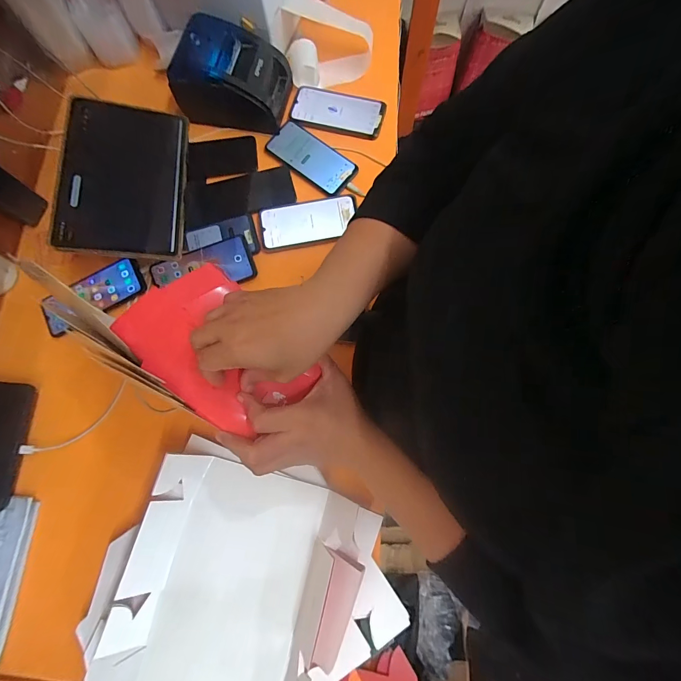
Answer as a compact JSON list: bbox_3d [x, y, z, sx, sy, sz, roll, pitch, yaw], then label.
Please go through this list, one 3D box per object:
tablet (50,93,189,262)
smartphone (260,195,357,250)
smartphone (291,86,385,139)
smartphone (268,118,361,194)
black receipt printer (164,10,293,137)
[{"bbox_3d":[-0.325,-0.248,0.500,0.168,0.018,0.243,2,83,-15],"label":"tablet"},{"bbox_3d":[-0.056,-0.206,0.571,0.162,0.015,0.082,-9,81,-2],"label":"smartphone"},{"bbox_3d":[-0.006,-0.425,0.614,0.171,0.009,0.084,16,77,3],"label":"smartphone"},{"bbox_3d":[-0.051,-0.330,0.597,0.165,0.010,0.077,37,79,7],"label":"smartphone"},{"bbox_3d":[-0.187,-0.465,0.577,0.181,0.096,0.116,8,77,1],"label":"black receipt printer"}]

